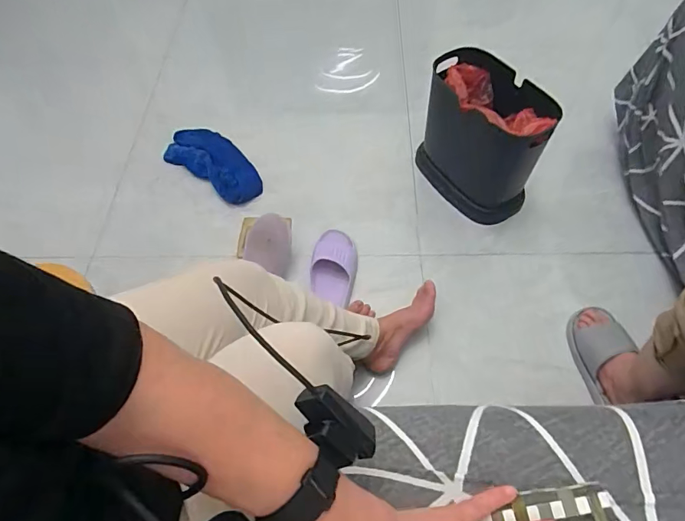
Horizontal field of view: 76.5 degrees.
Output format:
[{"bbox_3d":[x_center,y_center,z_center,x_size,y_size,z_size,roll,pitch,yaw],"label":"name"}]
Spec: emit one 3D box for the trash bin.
[{"bbox_3d":[0.329,-0.295,1.043,0.168,0.298,0.317,-28,62,-13],"label":"trash bin"}]

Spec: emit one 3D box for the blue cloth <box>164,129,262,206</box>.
[{"bbox_3d":[-0.346,-0.273,1.183,0.336,0.024,0.149,34,66,21],"label":"blue cloth"}]

